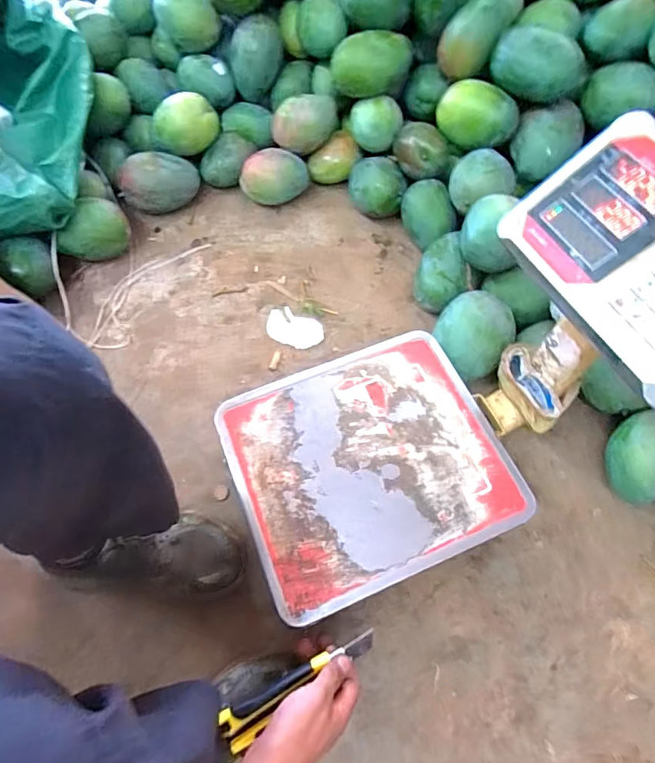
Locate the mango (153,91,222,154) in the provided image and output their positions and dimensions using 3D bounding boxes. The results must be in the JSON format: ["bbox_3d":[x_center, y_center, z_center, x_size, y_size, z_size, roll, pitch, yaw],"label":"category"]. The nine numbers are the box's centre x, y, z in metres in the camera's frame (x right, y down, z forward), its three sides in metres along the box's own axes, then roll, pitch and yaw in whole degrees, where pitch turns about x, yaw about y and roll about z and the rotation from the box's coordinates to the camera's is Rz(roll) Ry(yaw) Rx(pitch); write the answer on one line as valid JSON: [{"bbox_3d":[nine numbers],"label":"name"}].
[{"bbox_3d":[-0.280,-0.501,0.888,0.133,0.084,0.080,-19,63,-7],"label":"mango"}]

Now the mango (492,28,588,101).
[{"bbox_3d":[0.331,-0.506,0.725,0.146,0.073,0.075,25,66,15],"label":"mango"}]

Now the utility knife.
[{"bbox_3d":[-0.026,0.312,0.466,0.170,0.026,0.036,-25,63,-15],"label":"utility knife"}]

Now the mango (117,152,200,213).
[{"bbox_3d":[-0.335,-0.386,0.907,0.143,0.101,0.097,3,62,5],"label":"mango"}]

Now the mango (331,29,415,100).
[{"bbox_3d":[0.081,-0.580,0.841,0.143,0.099,0.068,-10,62,-2],"label":"mango"}]

